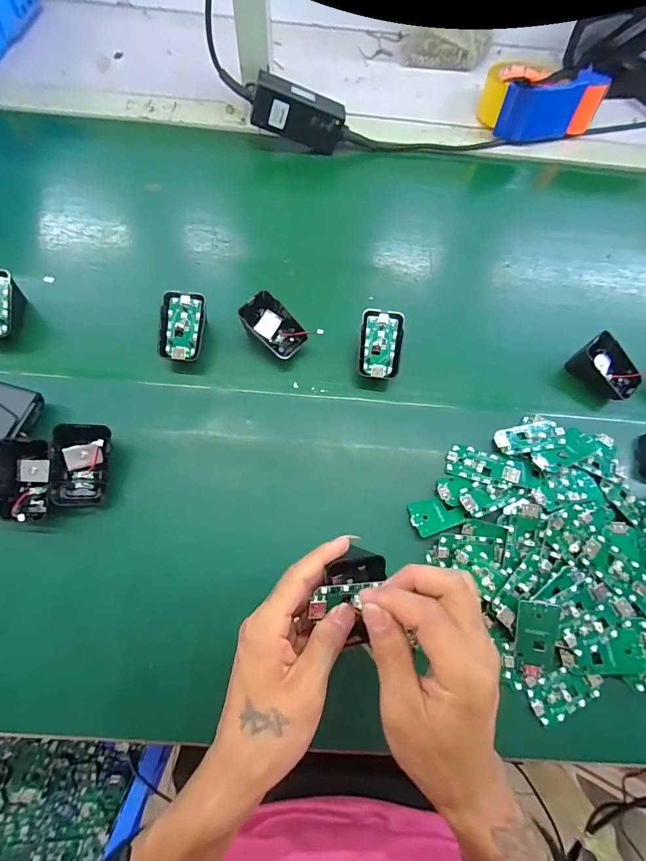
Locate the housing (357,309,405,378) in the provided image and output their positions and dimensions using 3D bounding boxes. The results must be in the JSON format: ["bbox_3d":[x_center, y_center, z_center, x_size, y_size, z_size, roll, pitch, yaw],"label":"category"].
[{"bbox_3d":[0.059,-0.087,0.412,0.043,0.024,0.068,6,74,1],"label":"housing"}]

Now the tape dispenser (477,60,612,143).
[{"bbox_3d":[0.302,-0.470,0.566,0.154,0.074,0.103,3,60,2],"label":"tape dispenser"}]

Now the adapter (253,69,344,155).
[{"bbox_3d":[-0.031,-0.405,0.515,0.115,0.052,0.026,6,73,-22],"label":"adapter"}]

